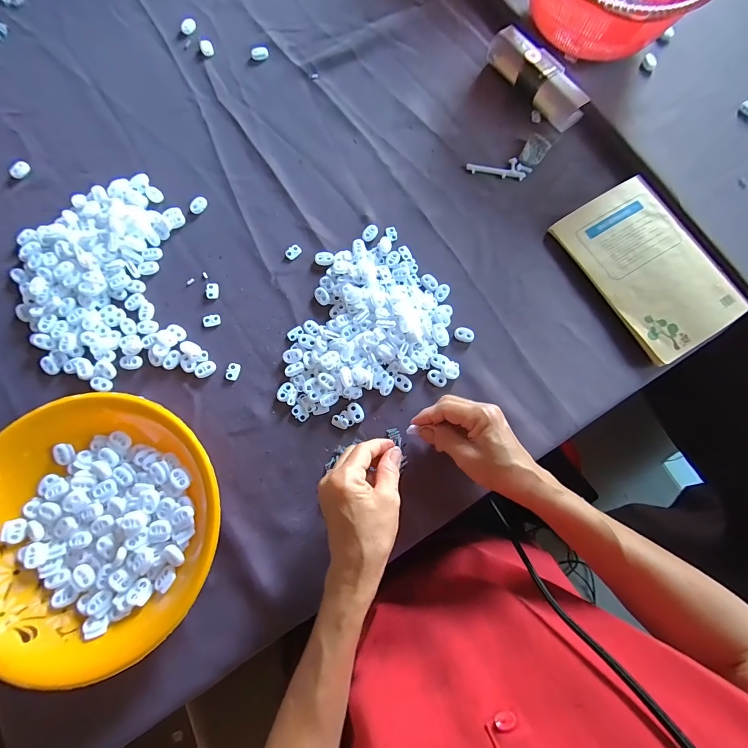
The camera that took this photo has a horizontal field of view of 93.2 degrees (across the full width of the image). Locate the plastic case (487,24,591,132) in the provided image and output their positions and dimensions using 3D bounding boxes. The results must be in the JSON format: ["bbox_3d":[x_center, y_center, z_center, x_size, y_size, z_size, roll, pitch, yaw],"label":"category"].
[{"bbox_3d":[0.218,-0.398,0.475,0.040,0.041,0.159,-34,79,-9],"label":"plastic case"}]

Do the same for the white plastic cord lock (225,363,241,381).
[{"bbox_3d":[-0.156,-0.003,0.392,0.013,0.004,0.019,11,76,1],"label":"white plastic cord lock"}]

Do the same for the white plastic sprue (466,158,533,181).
[{"bbox_3d":[0.163,-0.269,0.461,0.082,0.005,0.028,6,76,0],"label":"white plastic sprue"}]

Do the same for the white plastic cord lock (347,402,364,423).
[{"bbox_3d":[-0.020,0.042,0.385,0.016,0.004,0.022,-18,77,-6],"label":"white plastic cord lock"}]

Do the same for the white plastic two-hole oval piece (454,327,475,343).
[{"bbox_3d":[0.104,-0.046,0.406,0.022,0.005,0.016,29,77,5],"label":"white plastic two-hole oval piece"}]

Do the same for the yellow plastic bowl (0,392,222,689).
[{"bbox_3d":[-0.265,0.142,0.335,0.238,0.036,0.231,0,76,-2],"label":"yellow plastic bowl"}]

